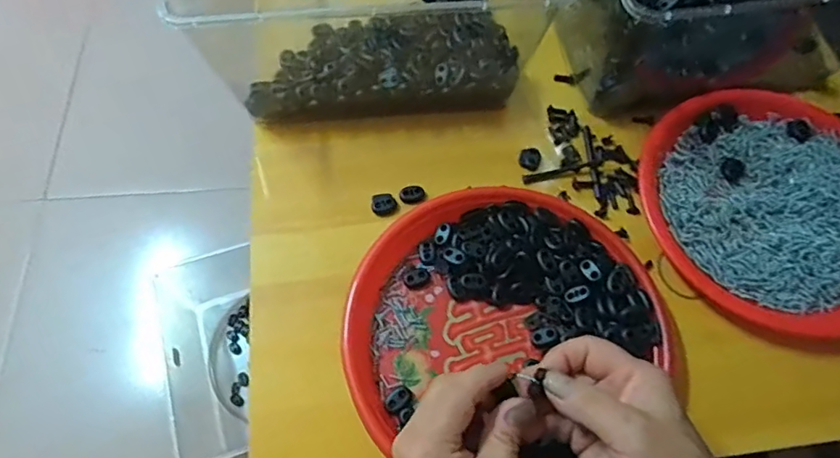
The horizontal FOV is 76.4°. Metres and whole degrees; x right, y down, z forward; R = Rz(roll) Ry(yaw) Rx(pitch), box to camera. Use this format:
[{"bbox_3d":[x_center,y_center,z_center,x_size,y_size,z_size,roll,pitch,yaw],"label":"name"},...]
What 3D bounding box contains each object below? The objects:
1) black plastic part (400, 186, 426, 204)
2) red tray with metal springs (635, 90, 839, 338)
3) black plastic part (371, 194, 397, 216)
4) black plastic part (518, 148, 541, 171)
[{"bbox_3d":[-0.006,-0.030,0.464,0.021,0.007,0.013,-19,66,-10],"label":"black plastic part"},{"bbox_3d":[0.303,-0.020,0.452,0.226,0.031,0.213,-7,65,-5],"label":"red tray with metal springs"},{"bbox_3d":[-0.031,-0.022,0.462,0.022,0.007,0.019,-14,65,-8],"label":"black plastic part"},{"bbox_3d":[0.100,-0.064,0.484,0.019,0.007,0.021,22,66,9],"label":"black plastic part"}]

